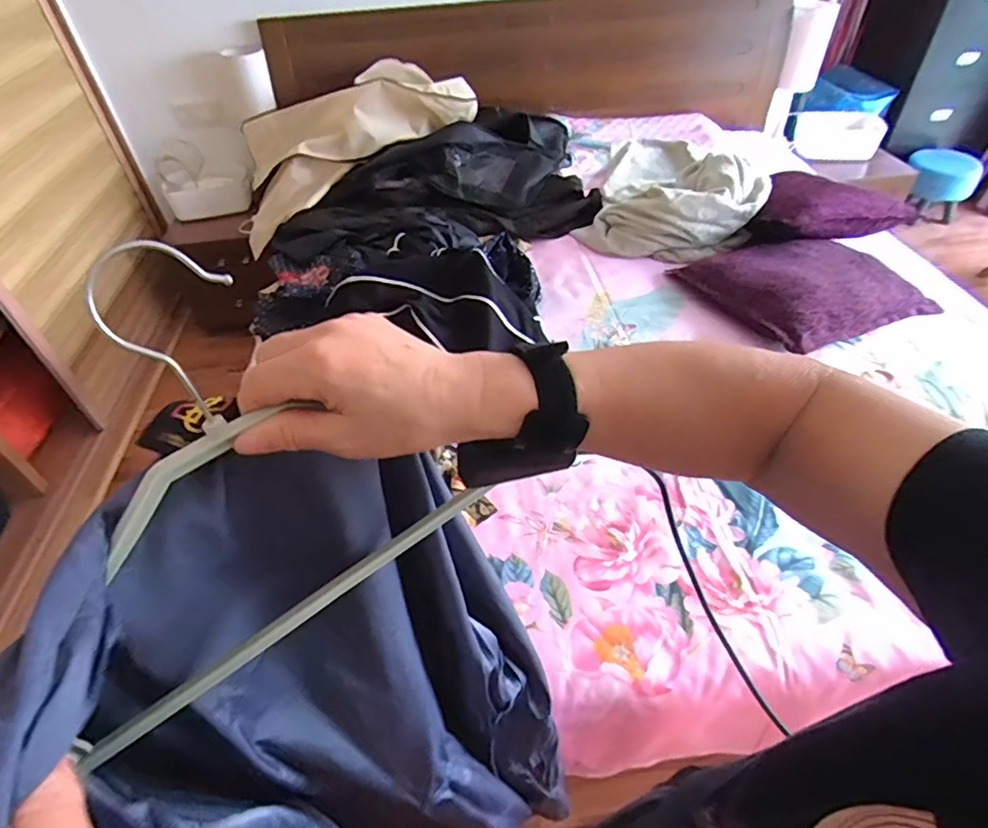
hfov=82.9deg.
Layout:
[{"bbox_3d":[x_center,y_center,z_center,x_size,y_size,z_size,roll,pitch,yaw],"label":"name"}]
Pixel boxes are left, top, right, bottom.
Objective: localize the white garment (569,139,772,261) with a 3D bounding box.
[{"bbox_3d":[0.538,-0.694,1.637,0.484,0.153,0.615,15,48,17],"label":"white garment"}]

